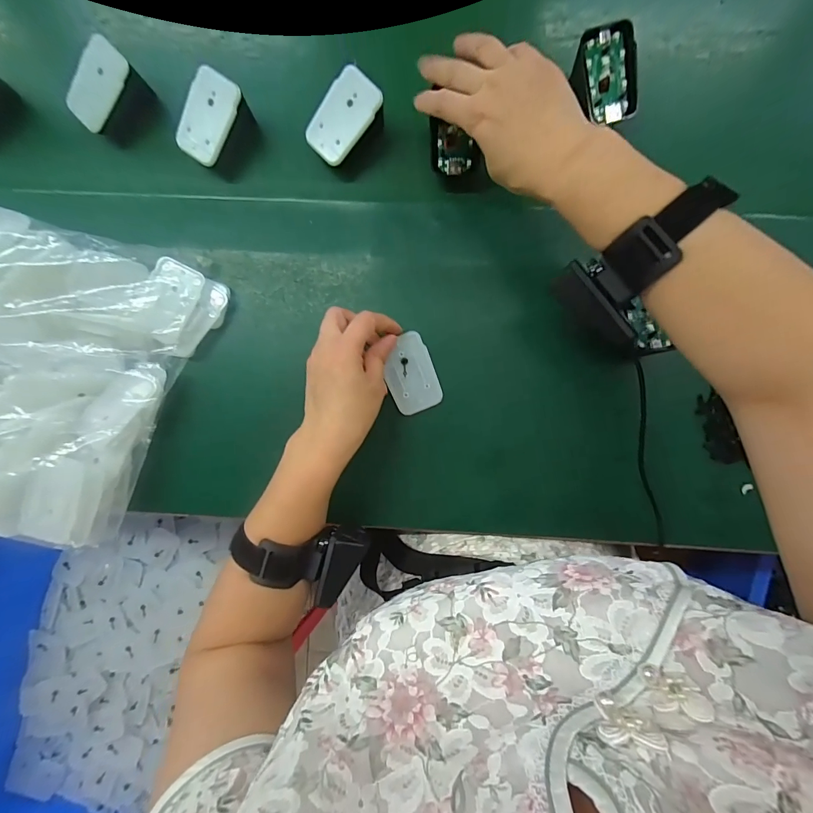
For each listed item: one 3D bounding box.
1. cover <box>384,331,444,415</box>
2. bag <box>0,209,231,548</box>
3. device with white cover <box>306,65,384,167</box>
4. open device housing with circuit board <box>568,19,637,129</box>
[{"bbox_3d":[0.004,-0.030,0.355,0.043,0.005,0.069,-20,90,0],"label":"cover"},{"bbox_3d":[-0.355,-0.037,0.328,0.328,0.081,0.261,15,90,0],"label":"bag"},{"bbox_3d":[-0.053,-0.250,0.344,0.044,0.028,0.068,41,112,-5],"label":"device with white cover"},{"bbox_3d":[0.169,-0.280,0.331,0.047,0.010,0.070,-12,108,11],"label":"open device housing with circuit board"}]

